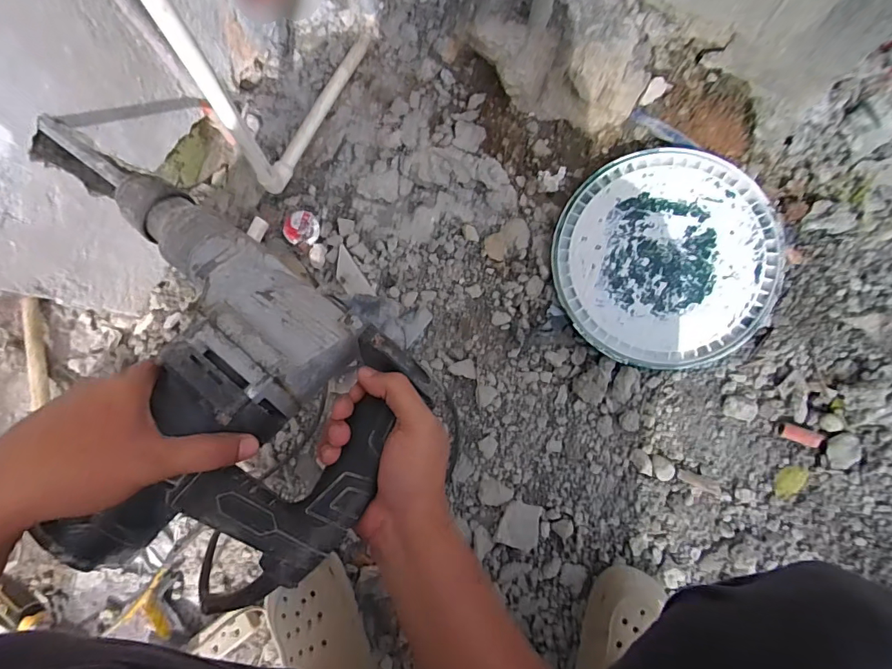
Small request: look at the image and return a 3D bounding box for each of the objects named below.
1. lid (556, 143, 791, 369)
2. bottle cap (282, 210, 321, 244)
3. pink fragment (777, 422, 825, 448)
[{"bbox_3d":[0.304,-0.105,0.622,0.289,0.017,0.291,0,88,6],"label":"lid"},{"bbox_3d":[-0.219,-0.161,0.687,0.049,0.022,0.053,0,81,2],"label":"bottle cap"},{"bbox_3d":[0.472,0.134,0.599,0.057,0.011,0.020,17,82,5],"label":"pink fragment"}]

